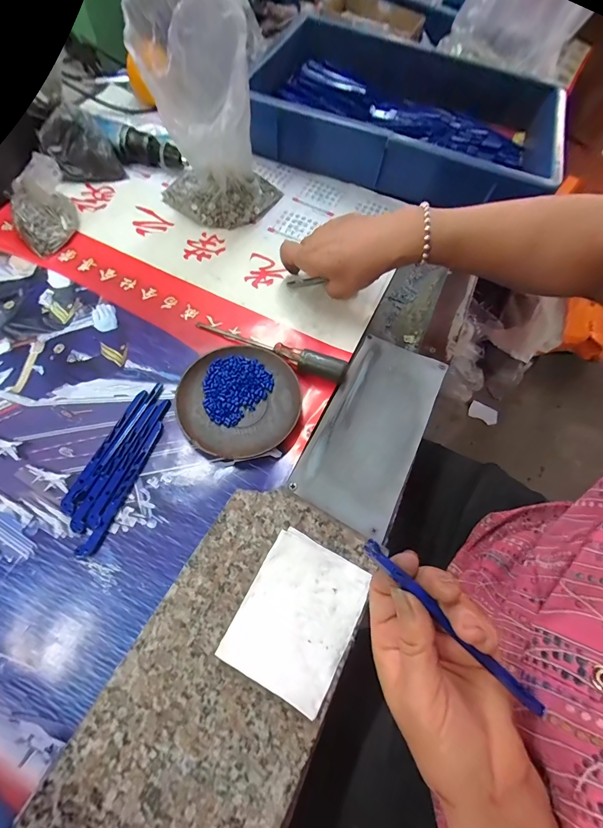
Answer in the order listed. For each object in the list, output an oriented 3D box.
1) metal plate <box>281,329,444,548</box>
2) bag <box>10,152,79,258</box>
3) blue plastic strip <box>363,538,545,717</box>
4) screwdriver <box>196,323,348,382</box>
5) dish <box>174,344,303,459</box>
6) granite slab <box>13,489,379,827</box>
[{"bbox_3d":[0.070,0.007,0.329,0.092,0.008,0.195,25,66,9],"label":"metal plate"},{"bbox_3d":[-0.289,-0.230,0.383,0.071,0.058,0.067,-30,72,-17],"label":"bag"},{"bbox_3d":[0.084,0.120,0.199,0.121,0.006,0.007,42,69,14],"label":"blue plastic strip"},{"bbox_3d":[-0.032,-0.070,0.352,0.164,0.021,0.022,21,65,7],"label":"screwdriver"},{"bbox_3d":[-0.059,-0.013,0.327,0.111,0.014,0.112,1,64,-3],"label":"dish"},{"bbox_3d":[-0.045,0.176,0.235,0.133,0.023,0.241,28,66,10],"label":"granite slab"}]

